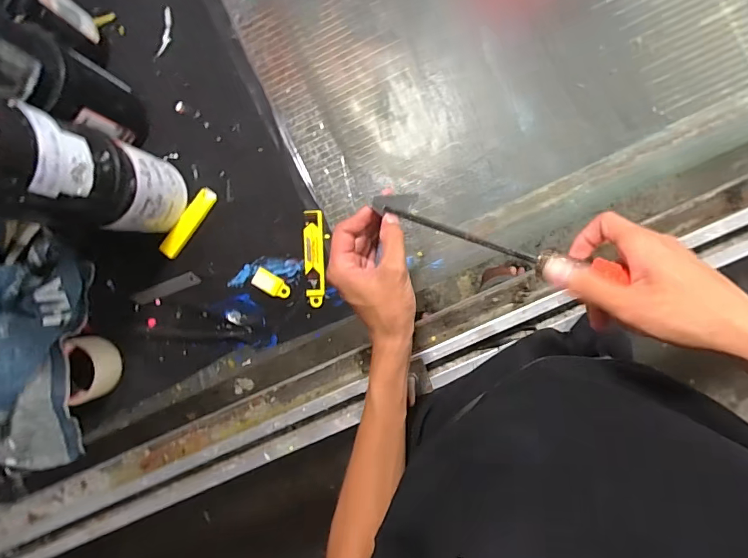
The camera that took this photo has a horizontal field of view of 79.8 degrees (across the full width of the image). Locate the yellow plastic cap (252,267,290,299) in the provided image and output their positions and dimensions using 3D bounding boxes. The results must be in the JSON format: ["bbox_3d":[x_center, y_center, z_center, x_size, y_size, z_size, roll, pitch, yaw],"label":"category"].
[{"bbox_3d":[-0.139,0.007,0.609,0.053,0.010,0.026,28,94,4],"label":"yellow plastic cap"}]

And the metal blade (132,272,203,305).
[{"bbox_3d":[-0.289,0.014,0.618,0.097,0.007,0.019,-21,89,6],"label":"metal blade"}]

